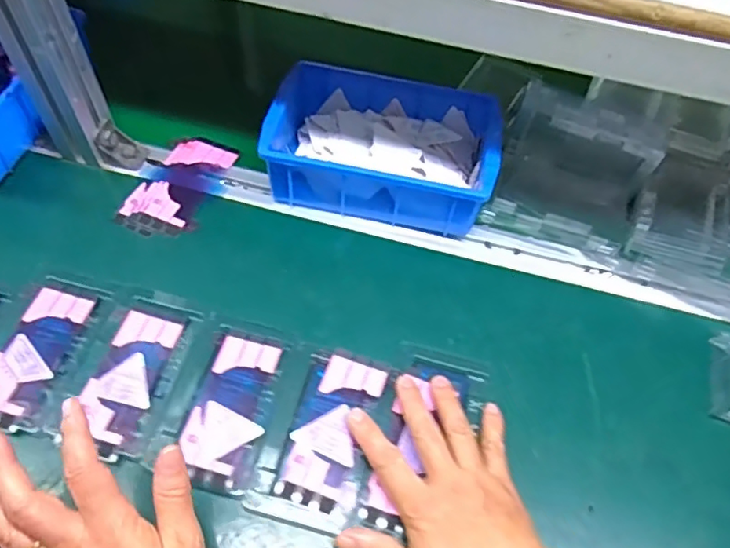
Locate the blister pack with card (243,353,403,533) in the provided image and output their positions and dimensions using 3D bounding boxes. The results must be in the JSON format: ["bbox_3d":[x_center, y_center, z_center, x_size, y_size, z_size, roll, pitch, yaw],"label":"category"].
[{"bbox_3d":[-0.025,0.115,0.411,0.068,0.006,0.122,19,59,7],"label":"blister pack with card"}]

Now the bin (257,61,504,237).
[{"bbox_3d":[0.017,-0.120,0.537,0.200,0.060,0.136,10,59,2],"label":"bin"}]

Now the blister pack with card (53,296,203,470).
[{"bbox_3d":[-0.172,0.074,0.429,0.070,0.008,0.121,10,59,2],"label":"blister pack with card"}]

